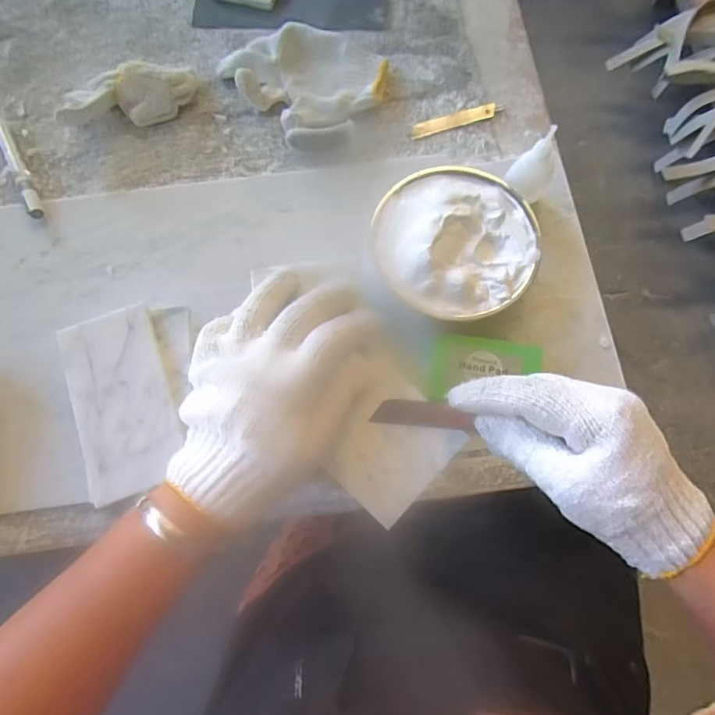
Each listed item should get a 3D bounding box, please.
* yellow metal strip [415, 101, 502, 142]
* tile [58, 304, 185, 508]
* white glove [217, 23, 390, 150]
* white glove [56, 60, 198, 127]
[{"bbox_3d":[0.109,-0.257,0.519,0.106,0.005,0.017,-18,76,-6],"label":"yellow metal strip"},{"bbox_3d":[-0.192,0.035,0.393,0.080,0.006,0.150,-18,75,-6],"label":"tile"},{"bbox_3d":[-0.059,-0.299,0.518,0.166,0.029,0.136,30,76,7],"label":"white glove"},{"bbox_3d":[-0.240,-0.276,0.505,0.134,0.047,0.054,-11,75,-4],"label":"white glove"}]

